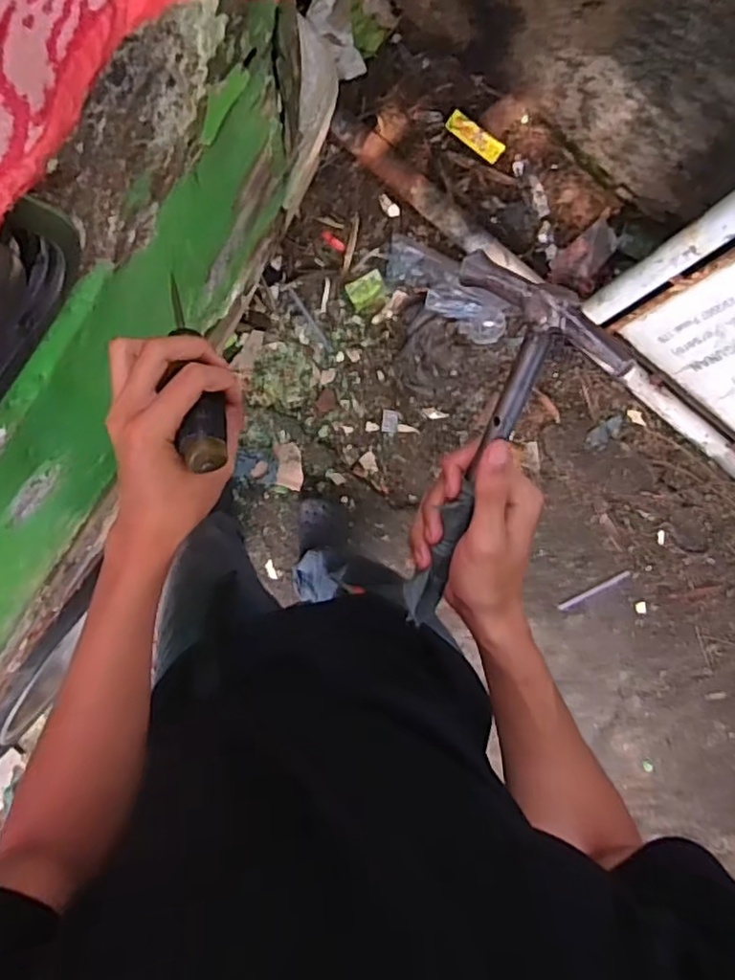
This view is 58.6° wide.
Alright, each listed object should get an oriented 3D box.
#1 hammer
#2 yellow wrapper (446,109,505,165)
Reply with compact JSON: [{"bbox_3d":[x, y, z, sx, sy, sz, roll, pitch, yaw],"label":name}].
[{"bbox_3d":[0.078,0.003,0.380,0.021,0.096,0.247,-18,127,-42],"label":"hammer"},{"bbox_3d":[0.221,-0.725,1.347,0.129,0.006,0.041,37,117,-2],"label":"yellow wrapper"}]

